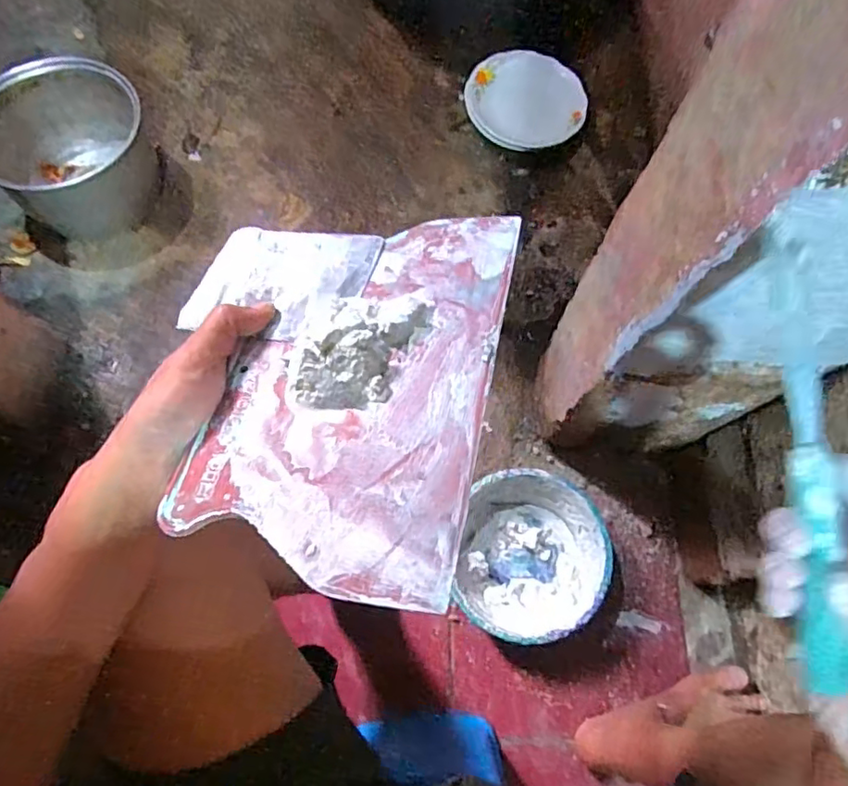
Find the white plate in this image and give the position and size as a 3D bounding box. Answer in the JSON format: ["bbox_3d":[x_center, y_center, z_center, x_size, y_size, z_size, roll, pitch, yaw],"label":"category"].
[{"bbox_3d":[0.176,-0.505,1.027,0.203,0.025,0.165,22,90,3],"label":"white plate"}]

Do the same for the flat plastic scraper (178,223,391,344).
[{"bbox_3d":[-0.082,-0.065,0.336,0.103,0.007,0.078,9,60,19],"label":"flat plastic scraper"}]

